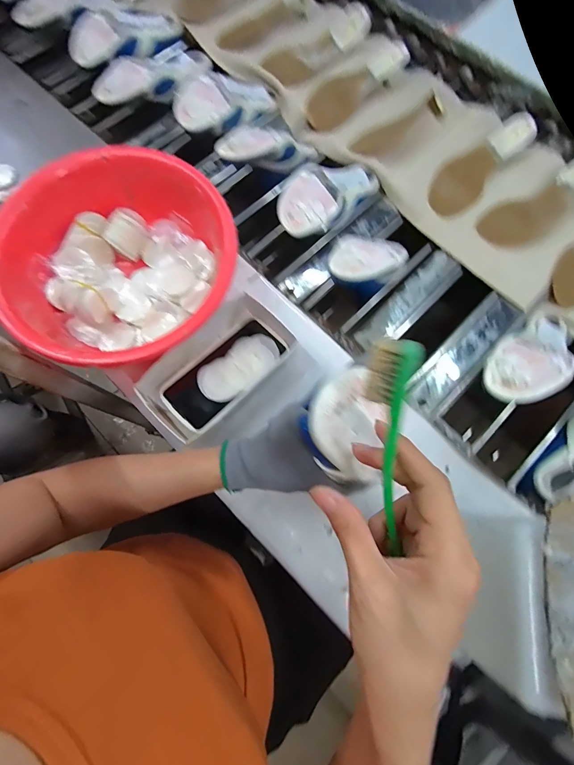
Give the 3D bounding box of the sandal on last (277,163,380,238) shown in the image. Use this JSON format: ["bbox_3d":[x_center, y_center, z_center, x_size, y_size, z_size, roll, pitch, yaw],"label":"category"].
[{"bbox_3d":[0.069,-0.304,0.572,0.092,0.057,0.217,43,58,9],"label":"sandal on last"}]

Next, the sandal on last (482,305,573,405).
[{"bbox_3d":[0.347,-0.049,0.490,0.086,0.057,0.227,45,57,10],"label":"sandal on last"}]

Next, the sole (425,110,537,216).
[{"bbox_3d":[0.338,-0.386,0.613,0.079,0.021,0.250,43,78,9],"label":"sole"}]

